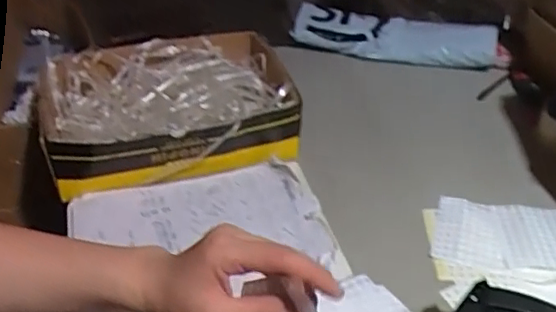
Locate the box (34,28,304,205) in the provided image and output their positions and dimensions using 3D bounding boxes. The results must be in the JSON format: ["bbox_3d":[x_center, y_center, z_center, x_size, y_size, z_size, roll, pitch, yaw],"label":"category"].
[{"bbox_3d":[-0.165,-0.084,0.894,0.344,0.094,0.282,-12,40,-15],"label":"box"}]

